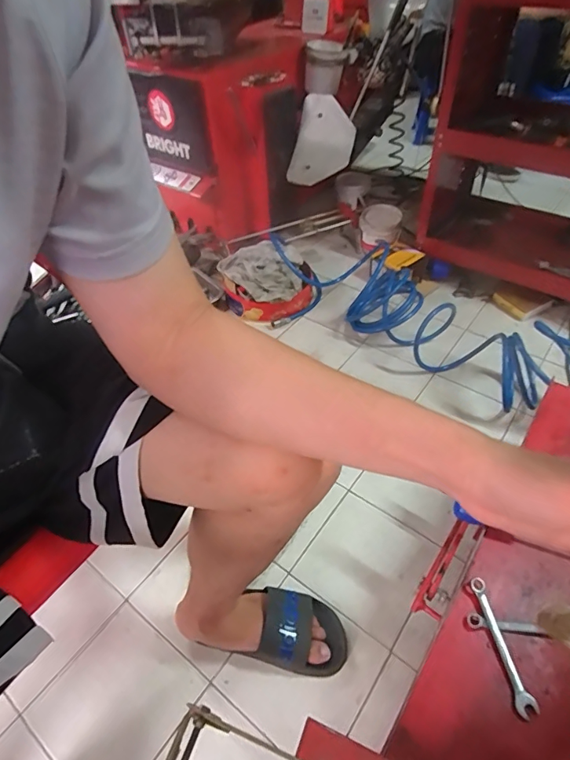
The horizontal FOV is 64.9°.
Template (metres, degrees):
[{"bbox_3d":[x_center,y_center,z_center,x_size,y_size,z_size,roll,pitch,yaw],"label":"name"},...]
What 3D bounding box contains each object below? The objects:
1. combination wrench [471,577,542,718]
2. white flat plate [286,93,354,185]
[{"bbox_3d":[0.260,0.318,0.544,0.024,0.008,0.146,-9,47,-5],"label":"combination wrench"},{"bbox_3d":[0.107,-0.665,1.257,0.161,0.225,0.030,16,16,12],"label":"white flat plate"}]

